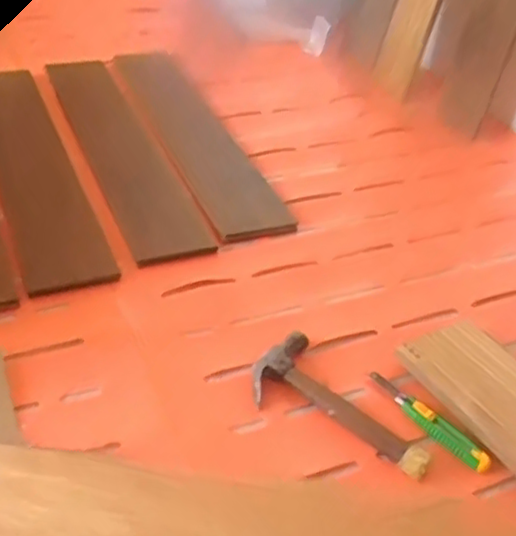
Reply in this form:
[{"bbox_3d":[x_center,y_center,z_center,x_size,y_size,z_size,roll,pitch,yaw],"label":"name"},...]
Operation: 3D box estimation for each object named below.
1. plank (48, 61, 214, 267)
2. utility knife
[{"bbox_3d":[-0.313,-0.279,1.526,0.164,0.017,0.869,-12,41,-21],"label":"plank"},{"bbox_3d":[0.240,0.212,0.964,0.027,0.018,0.203,-22,45,-31],"label":"utility knife"}]

